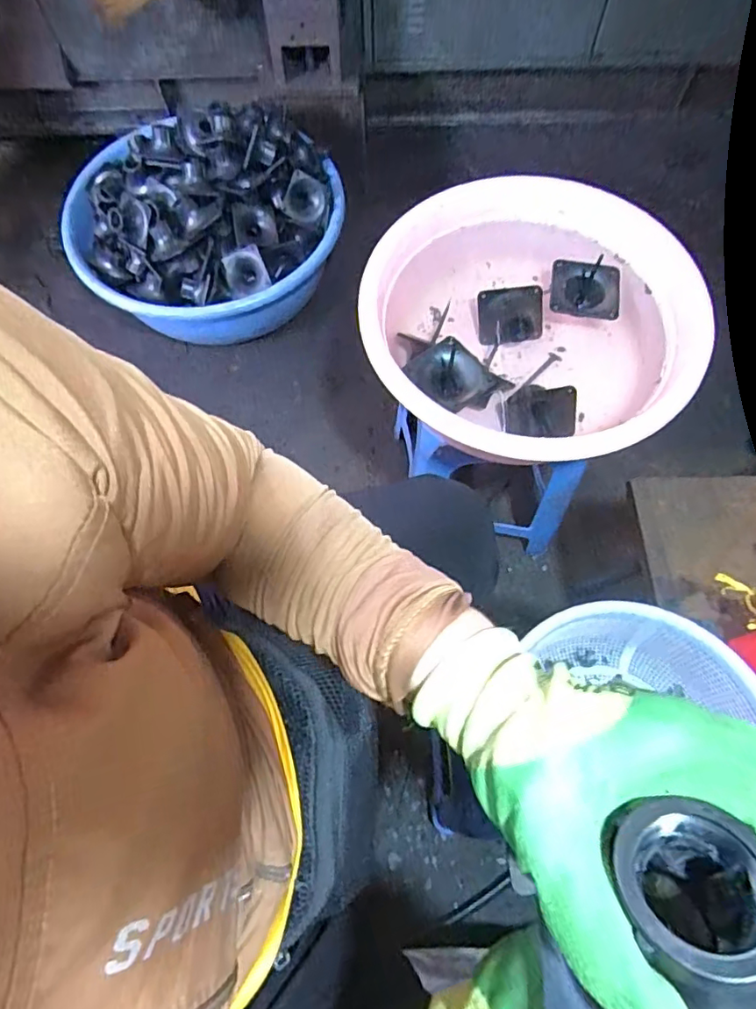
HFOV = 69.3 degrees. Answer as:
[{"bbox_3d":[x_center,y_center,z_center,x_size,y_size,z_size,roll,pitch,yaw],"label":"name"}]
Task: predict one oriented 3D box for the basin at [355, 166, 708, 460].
[{"bbox_3d":[0.218,-0.245,0.741,0.403,0.123,0.413,0,69,0],"label":"basin"}]

